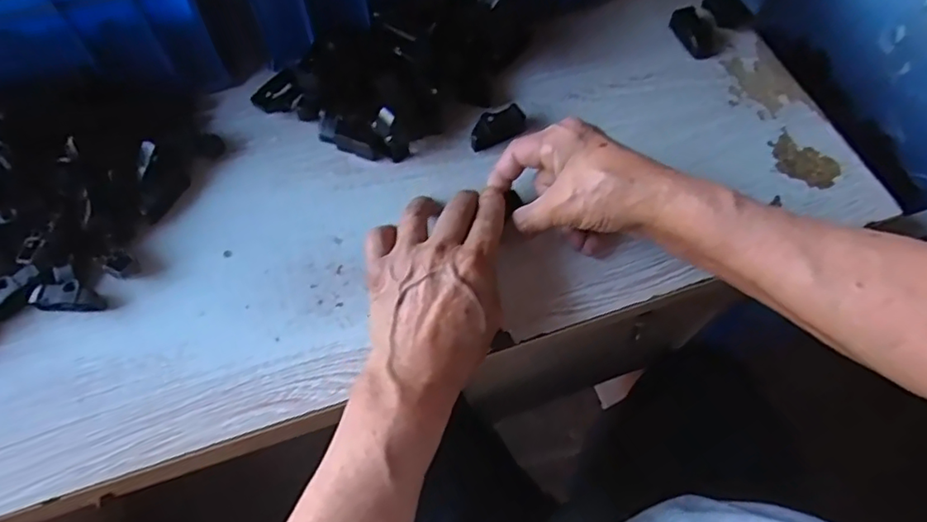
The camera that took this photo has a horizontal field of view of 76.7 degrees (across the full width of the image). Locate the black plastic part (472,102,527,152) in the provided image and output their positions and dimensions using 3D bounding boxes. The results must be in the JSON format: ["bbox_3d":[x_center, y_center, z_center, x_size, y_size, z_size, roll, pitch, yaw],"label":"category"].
[{"bbox_3d":[0.027,-0.110,0.487,0.049,0.020,0.023,-28,66,-15],"label":"black plastic part"}]

